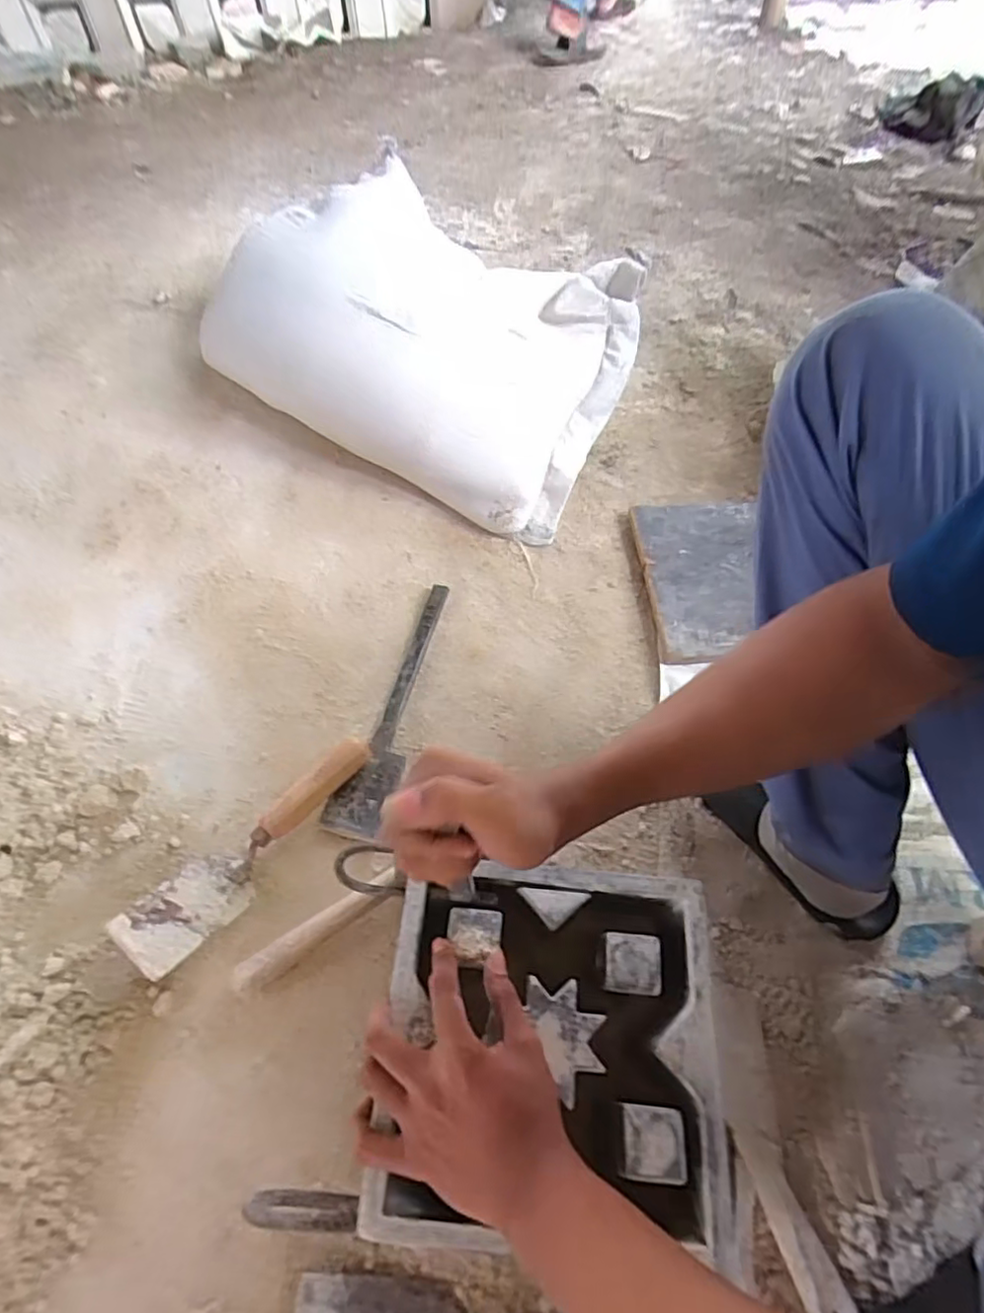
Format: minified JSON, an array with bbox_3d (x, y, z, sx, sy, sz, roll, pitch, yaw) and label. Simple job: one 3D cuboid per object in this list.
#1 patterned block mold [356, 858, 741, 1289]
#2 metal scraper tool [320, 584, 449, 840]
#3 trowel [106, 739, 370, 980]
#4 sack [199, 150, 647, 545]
[{"bbox_3d":[0.042,0.280,0.470,0.225,0.103,0.204,5,59,1],"label":"patterned block mold"},{"bbox_3d":[-0.099,0.049,0.698,0.056,0.014,0.316,16,60,8],"label":"metal scraper tool"},{"bbox_3d":[-0.231,0.173,0.597,0.071,0.055,0.256,33,63,17],"label":"trowel"},{"bbox_3d":[-0.093,-0.472,0.901,0.552,0.219,0.431,23,61,12],"label":"sack"}]

